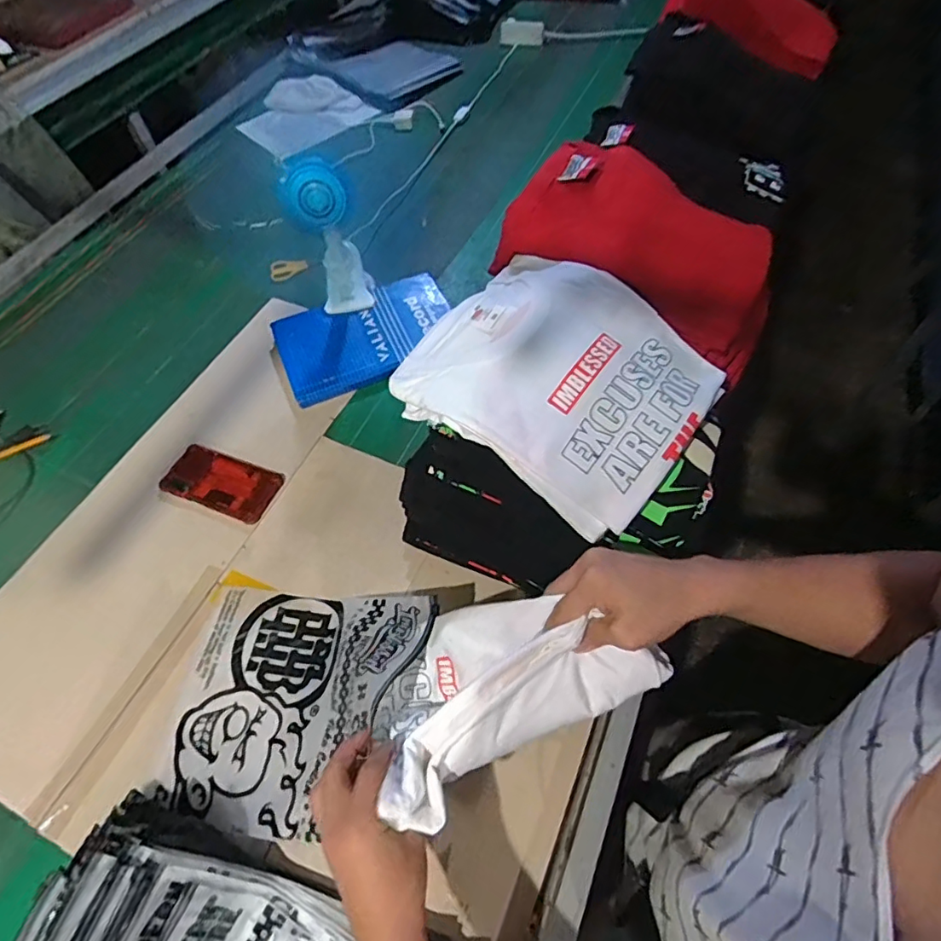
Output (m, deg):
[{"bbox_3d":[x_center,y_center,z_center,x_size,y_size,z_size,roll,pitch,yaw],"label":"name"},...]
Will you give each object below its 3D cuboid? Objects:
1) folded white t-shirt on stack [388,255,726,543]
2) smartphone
[{"bbox_3d":[0.085,-0.093,0.529,0.266,0.076,0.227,32,65,21],"label":"folded white t-shirt on stack"},{"bbox_3d":[-0.345,0.014,0.753,0.153,0.014,0.077,18,60,14],"label":"smartphone"}]

